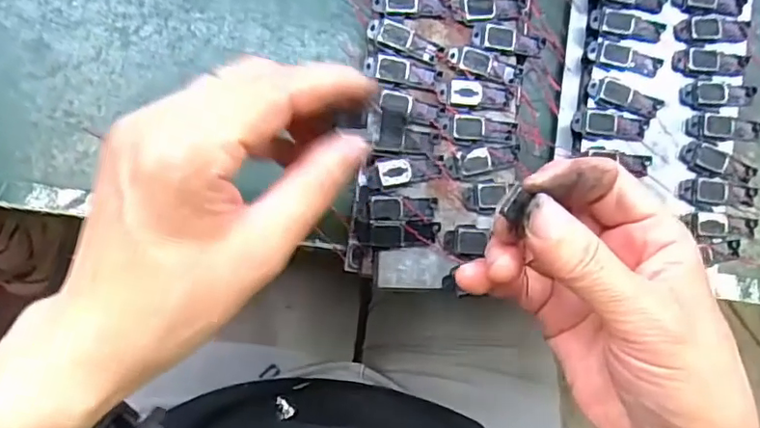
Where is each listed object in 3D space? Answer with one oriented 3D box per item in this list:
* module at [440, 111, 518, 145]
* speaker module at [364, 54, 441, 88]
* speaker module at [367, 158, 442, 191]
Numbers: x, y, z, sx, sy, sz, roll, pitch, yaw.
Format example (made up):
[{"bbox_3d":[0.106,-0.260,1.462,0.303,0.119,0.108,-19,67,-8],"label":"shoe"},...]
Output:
[{"bbox_3d":[0.051,-0.044,0.294,0.040,0.004,0.016,1,84,-8],"label":"module"},{"bbox_3d":[0.012,-0.072,0.290,0.038,0.004,0.012,8,83,-7],"label":"speaker module"},{"bbox_3d":[0.012,-0.021,0.287,0.036,0.004,0.014,-12,86,-9],"label":"speaker module"}]

